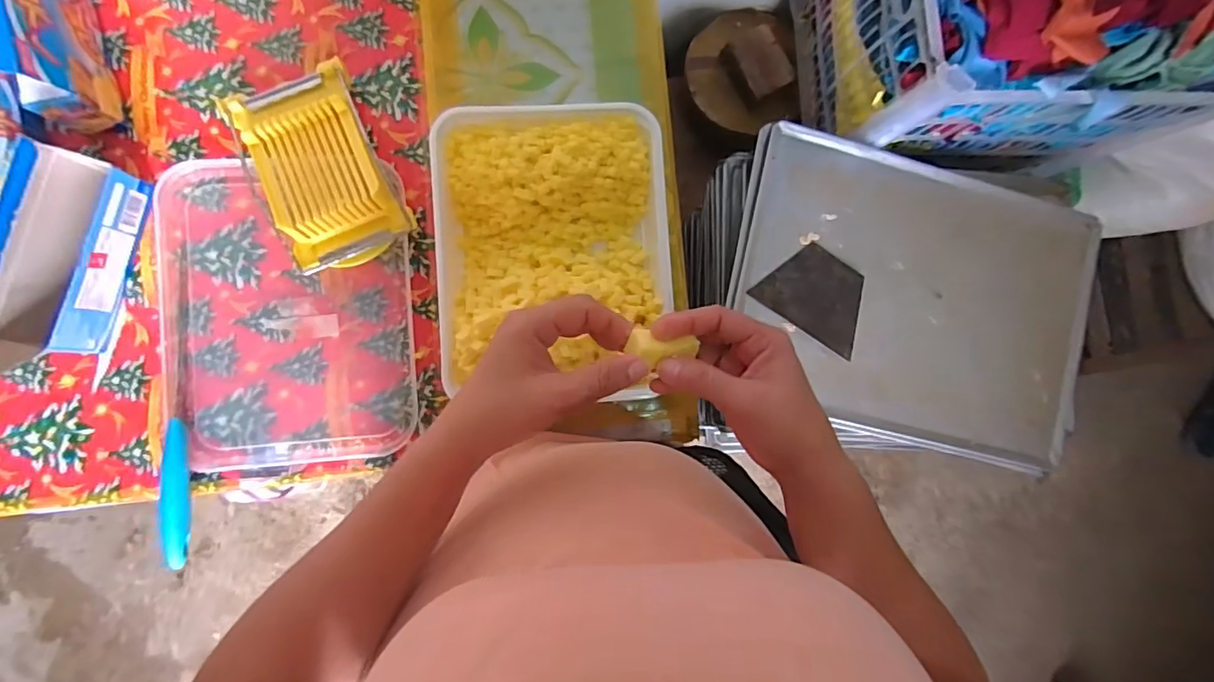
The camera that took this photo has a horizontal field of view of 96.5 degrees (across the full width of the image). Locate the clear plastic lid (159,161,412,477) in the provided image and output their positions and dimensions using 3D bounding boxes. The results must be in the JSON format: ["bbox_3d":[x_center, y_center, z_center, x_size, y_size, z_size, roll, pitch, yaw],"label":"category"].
[{"bbox_3d":[-0.327,-0.030,0.563,0.237,0.014,0.313,-4,88,-7],"label":"clear plastic lid"}]

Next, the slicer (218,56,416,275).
[{"bbox_3d":[-0.289,-0.176,0.550,0.117,0.056,0.197,-26,91,-8],"label":"slicer"}]

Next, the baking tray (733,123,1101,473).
[{"bbox_3d":[0.377,-0.048,0.659,0.445,0.023,0.320,15,86,-7],"label":"baking tray"}]

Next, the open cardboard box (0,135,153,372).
[{"bbox_3d":[-0.496,-0.070,0.489,0.047,0.114,0.196,13,86,-7],"label":"open cardboard box"}]

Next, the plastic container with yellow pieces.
[{"bbox_3d":[-0.054,-0.090,0.558,0.228,0.079,0.286,-3,88,-7],"label":"plastic container with yellow pieces"}]

